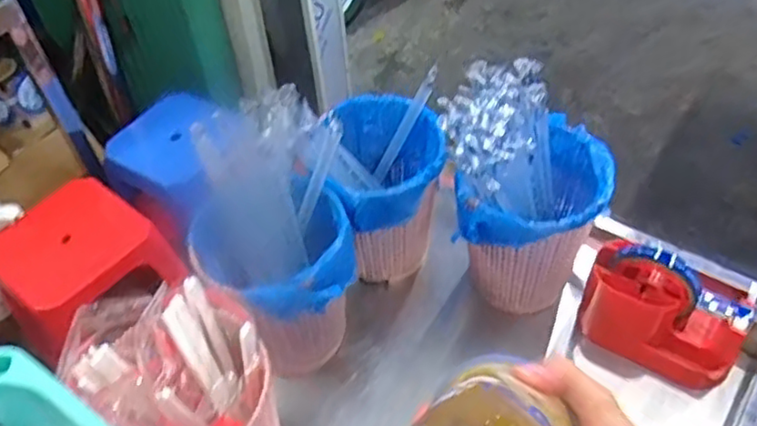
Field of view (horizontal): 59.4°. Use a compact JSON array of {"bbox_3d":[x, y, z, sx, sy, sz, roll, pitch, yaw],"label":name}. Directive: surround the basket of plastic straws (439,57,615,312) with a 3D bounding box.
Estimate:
[{"bbox_3d":[0.142,-0.014,0.663,0.157,0.232,0.136,10,50,13],"label":"basket of plastic straws"}]

